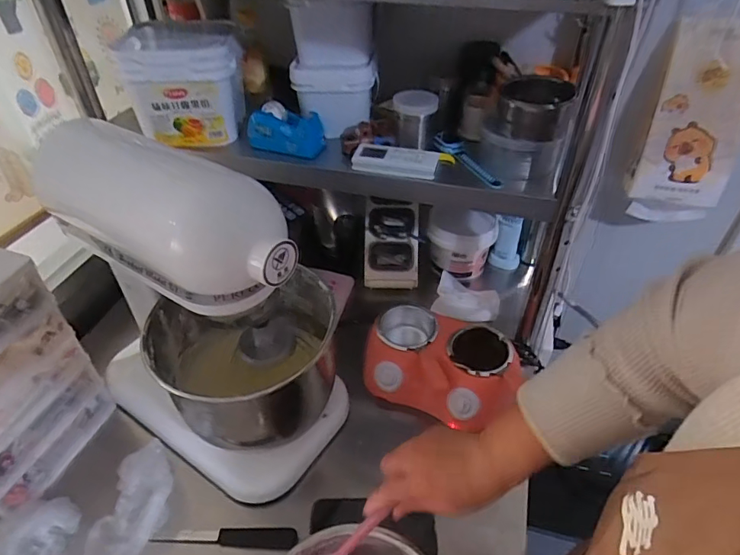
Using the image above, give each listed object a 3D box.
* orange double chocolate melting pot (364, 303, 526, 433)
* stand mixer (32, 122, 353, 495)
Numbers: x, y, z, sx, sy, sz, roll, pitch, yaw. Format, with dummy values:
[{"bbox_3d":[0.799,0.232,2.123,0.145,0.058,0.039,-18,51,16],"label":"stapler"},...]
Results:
[{"bbox_3d":[0.113,0.133,0.768,0.239,0.074,0.155,13,43,15],"label":"orange double chocolate melting pot"},{"bbox_3d":[-0.222,0.036,0.642,0.346,0.410,0.219,25,47,26],"label":"stand mixer"}]

